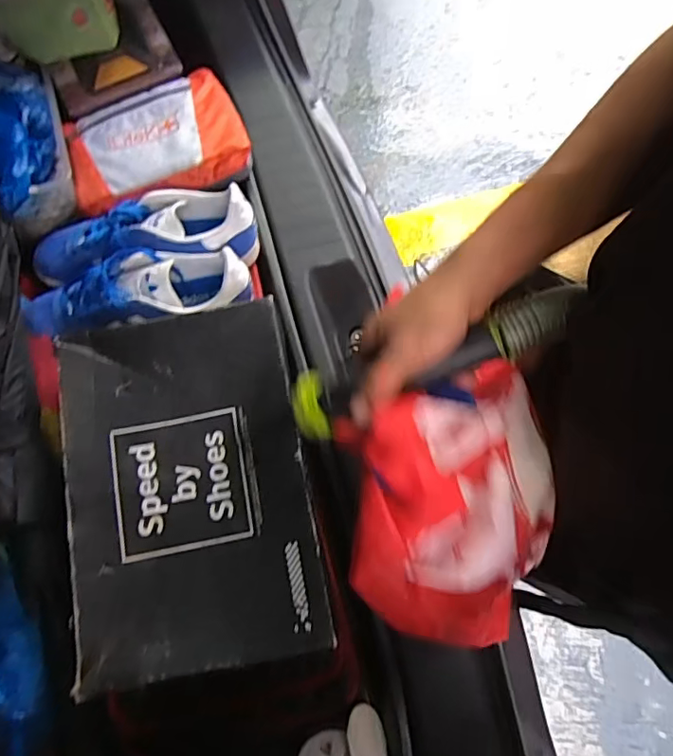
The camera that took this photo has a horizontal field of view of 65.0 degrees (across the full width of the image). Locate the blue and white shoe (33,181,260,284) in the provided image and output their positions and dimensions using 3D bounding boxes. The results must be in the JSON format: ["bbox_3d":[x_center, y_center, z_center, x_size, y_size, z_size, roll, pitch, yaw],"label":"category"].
[{"bbox_3d":[-0.234,-0.176,0.640,0.268,0.084,0.089,-9,74,-4],"label":"blue and white shoe"}]

